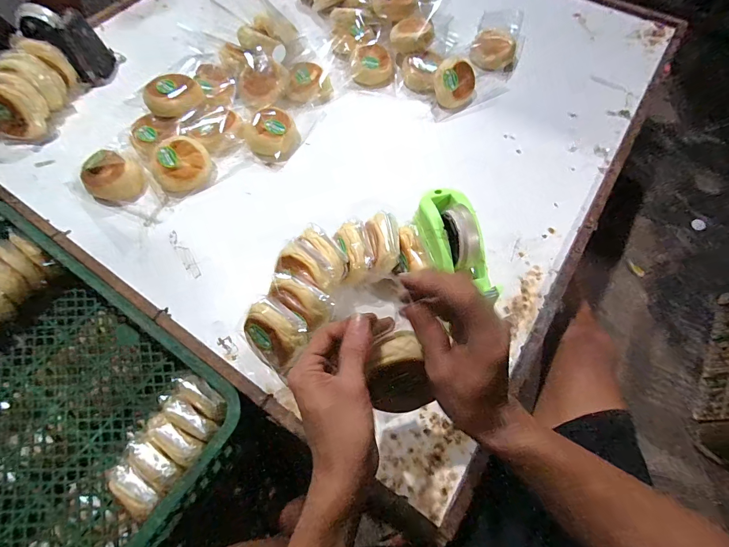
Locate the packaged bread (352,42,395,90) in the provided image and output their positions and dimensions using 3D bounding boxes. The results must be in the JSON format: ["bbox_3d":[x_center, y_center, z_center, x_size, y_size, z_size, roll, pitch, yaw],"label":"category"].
[{"bbox_3d":[0.020,-0.443,0.727,0.082,0.034,0.105,2,63,0],"label":"packaged bread"}]

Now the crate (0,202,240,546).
[{"bbox_3d":[-0.526,0.199,0.519,0.615,0.161,0.428,32,67,14],"label":"crate"}]

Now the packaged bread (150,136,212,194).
[{"bbox_3d":[-0.315,-0.187,0.596,0.092,0.053,0.086,1,63,-1],"label":"packaged bread"}]

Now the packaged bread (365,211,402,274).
[{"bbox_3d":[0.029,-0.046,0.477,0.042,0.032,0.079,-11,66,-6],"label":"packaged bread"}]

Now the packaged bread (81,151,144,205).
[{"bbox_3d":[-0.427,-0.159,0.589,0.098,0.048,0.086,39,69,16],"label":"packaged bread"}]

